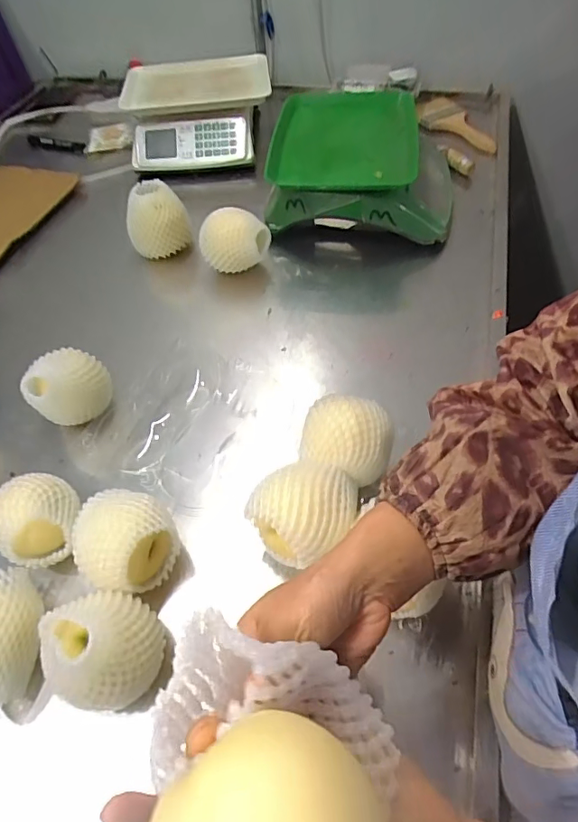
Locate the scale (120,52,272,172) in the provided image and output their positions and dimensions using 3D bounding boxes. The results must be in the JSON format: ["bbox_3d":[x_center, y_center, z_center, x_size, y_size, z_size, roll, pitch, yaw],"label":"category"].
[{"bbox_3d":[-0.173,-0.593,0.974,0.279,0.094,0.286,-6,53,1],"label":"scale"}]

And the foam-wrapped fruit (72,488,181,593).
[{"bbox_3d":[-0.155,0.125,0.475,0.087,0.091,0.086,-2,54,3],"label":"foam-wrapped fruit"}]

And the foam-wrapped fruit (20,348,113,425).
[{"bbox_3d":[-0.252,-0.025,0.591,0.087,0.092,0.072,-21,55,-10],"label":"foam-wrapped fruit"}]

